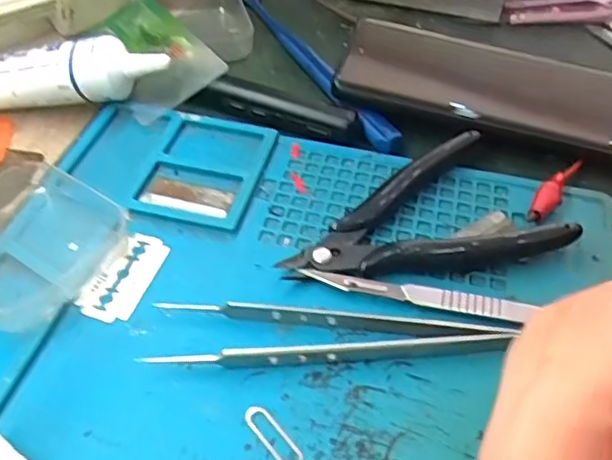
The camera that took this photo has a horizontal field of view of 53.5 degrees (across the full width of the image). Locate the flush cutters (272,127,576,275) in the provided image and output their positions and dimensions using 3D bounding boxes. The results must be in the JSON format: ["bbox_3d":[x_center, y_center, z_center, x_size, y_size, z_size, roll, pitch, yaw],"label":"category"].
[{"bbox_3d":[0.047,-0.009,0.259,0.124,0.010,0.067,-12,49,-14],"label":"flush cutters"}]

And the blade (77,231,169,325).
[{"bbox_3d":[-0.070,0.018,0.238,0.021,0.004,0.042,18,49,5],"label":"blade"}]

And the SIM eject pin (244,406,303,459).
[{"bbox_3d":[-0.008,0.068,0.192,0.008,0.004,0.033,-30,55,-27],"label":"SIM eject pin"}]

